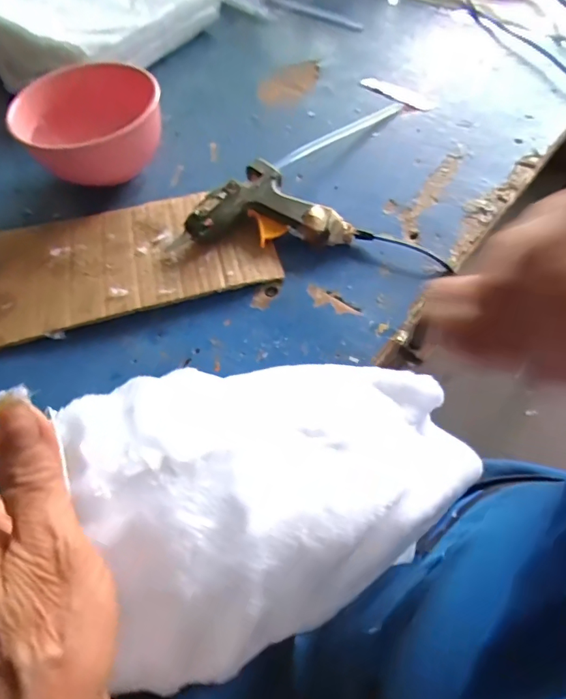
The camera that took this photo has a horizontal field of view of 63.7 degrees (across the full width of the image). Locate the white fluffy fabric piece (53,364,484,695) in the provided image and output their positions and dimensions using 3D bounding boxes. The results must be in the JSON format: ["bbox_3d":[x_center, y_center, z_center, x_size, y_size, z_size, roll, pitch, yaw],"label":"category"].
[{"bbox_3d":[0.006,0.063,0.237,0.220,0.061,0.137,-1,64,-36],"label":"white fluffy fabric piece"}]

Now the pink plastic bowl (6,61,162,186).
[{"bbox_3d":[-0.198,-0.231,0.489,0.131,0.080,0.127,-1,57,1],"label":"pink plastic bowl"}]

